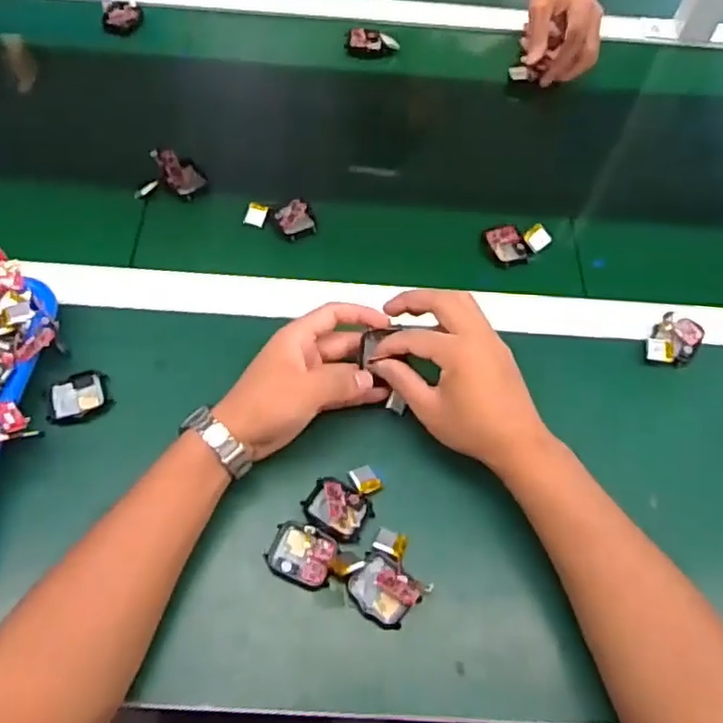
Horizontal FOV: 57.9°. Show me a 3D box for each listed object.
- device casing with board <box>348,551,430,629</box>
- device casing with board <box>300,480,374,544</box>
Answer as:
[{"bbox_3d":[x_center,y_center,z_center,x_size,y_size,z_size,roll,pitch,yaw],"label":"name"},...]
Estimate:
[{"bbox_3d":[0.015,0.157,0.450,0.046,0.016,0.038,40,65,18],"label":"device casing with board"},{"bbox_3d":[-0.016,0.107,0.477,0.046,0.013,0.040,29,63,13],"label":"device casing with board"}]

